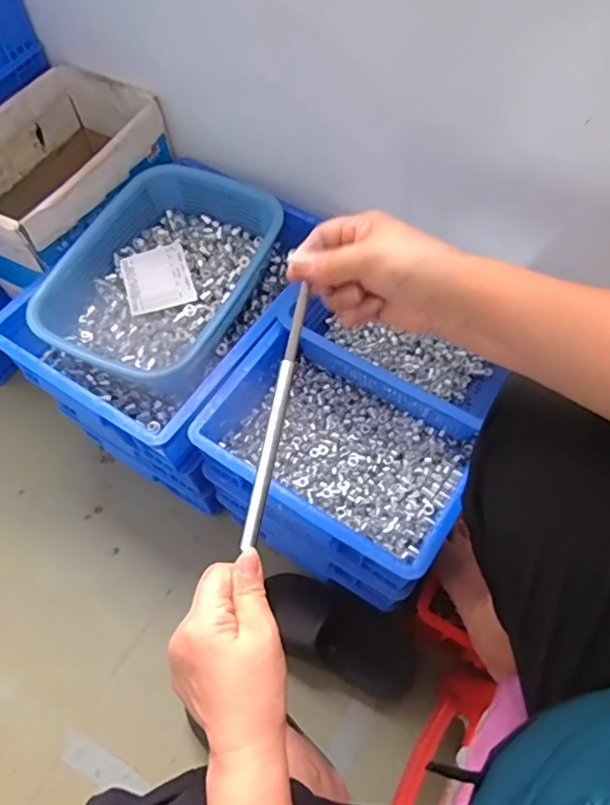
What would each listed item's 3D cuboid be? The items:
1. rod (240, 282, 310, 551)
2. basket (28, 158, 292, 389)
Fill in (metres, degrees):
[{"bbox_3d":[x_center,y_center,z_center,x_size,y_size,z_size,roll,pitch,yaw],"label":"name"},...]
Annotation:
[{"bbox_3d":[-0.020,0.009,0.392,0.009,0.008,0.187,12,86,5],"label":"rod"},{"bbox_3d":[-0.206,-0.180,0.766,0.246,0.082,0.339,22,63,12],"label":"basket"}]

